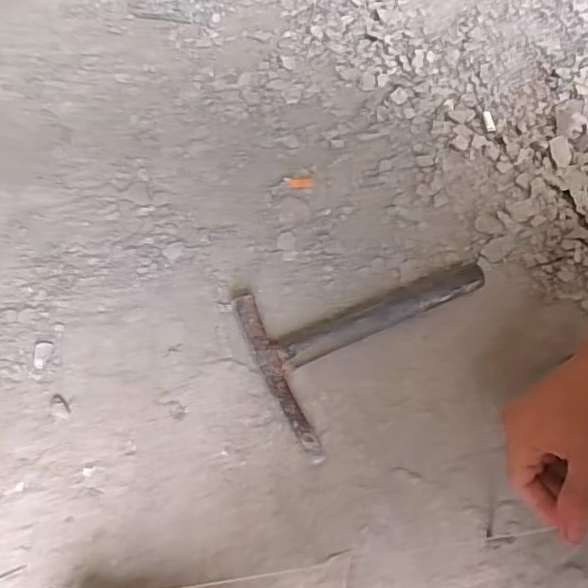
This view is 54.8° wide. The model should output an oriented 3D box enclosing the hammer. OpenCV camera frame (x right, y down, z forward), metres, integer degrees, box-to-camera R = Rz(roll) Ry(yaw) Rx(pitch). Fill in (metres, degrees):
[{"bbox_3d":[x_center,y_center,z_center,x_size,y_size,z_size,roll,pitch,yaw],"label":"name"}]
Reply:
[{"bbox_3d":[0.080,0.038,0.535,0.232,0.027,0.157,-21,67,-11],"label":"hammer"}]

